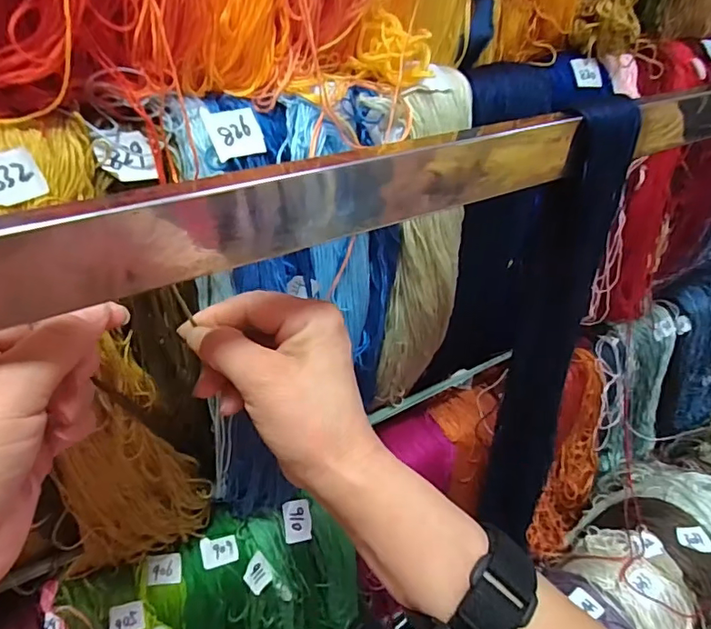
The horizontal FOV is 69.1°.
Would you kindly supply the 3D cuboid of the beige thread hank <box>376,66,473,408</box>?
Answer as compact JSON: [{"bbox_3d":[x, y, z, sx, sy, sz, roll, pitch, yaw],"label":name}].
[{"bbox_3d":[0.048,-0.030,0.365,0.055,0.256,0.040,-20,38,-28],"label":"beige thread hank"}]

